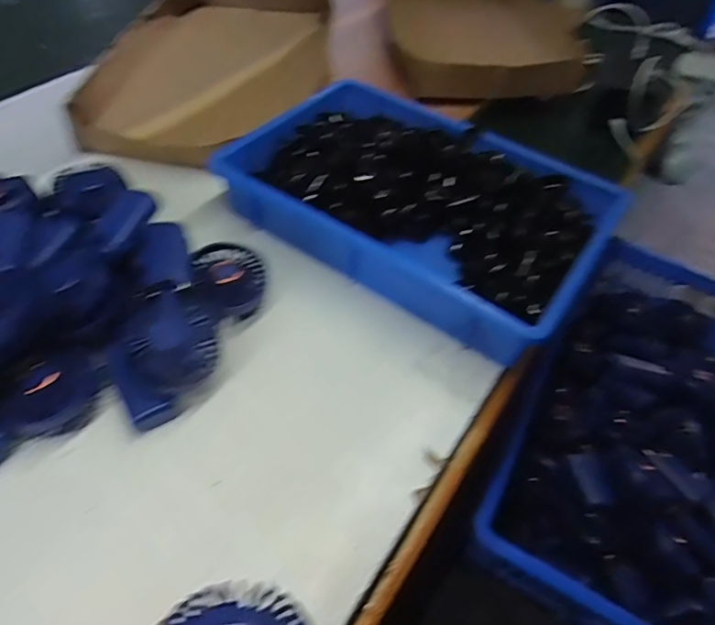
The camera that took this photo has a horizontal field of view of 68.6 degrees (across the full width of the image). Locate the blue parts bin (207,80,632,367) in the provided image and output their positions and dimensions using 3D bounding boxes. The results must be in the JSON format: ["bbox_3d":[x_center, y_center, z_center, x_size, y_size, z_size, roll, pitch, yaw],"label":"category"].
[{"bbox_3d":[0.079,-0.145,0.654,0.427,0.072,0.289,31,56,21],"label":"blue parts bin"}]

